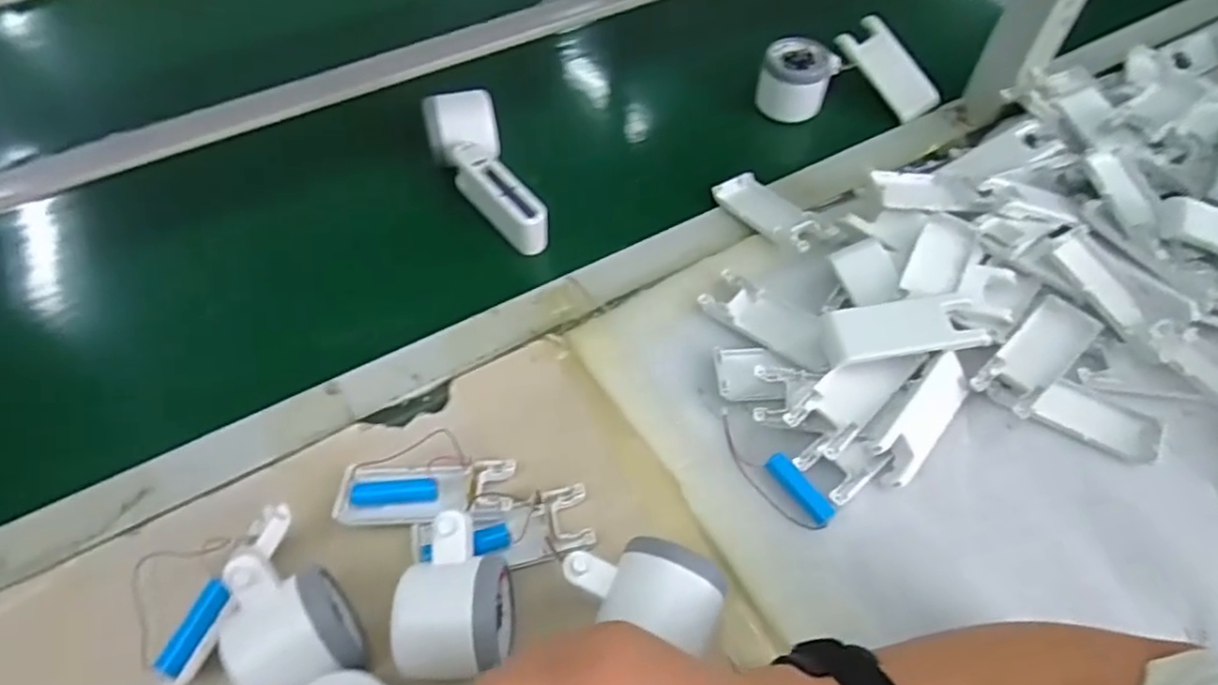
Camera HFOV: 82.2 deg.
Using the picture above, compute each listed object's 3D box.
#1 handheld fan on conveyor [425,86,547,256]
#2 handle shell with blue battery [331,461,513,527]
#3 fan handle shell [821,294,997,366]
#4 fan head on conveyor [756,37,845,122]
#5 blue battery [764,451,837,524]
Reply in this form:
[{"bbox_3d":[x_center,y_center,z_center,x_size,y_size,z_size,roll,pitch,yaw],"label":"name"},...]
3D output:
[{"bbox_3d":[-0.100,-0.133,0.560,0.057,0.067,0.139,-20,58,-14],"label":"handheld fan on conveyor"},{"bbox_3d":[-0.113,0.091,0.433,0.104,0.013,0.037,-5,55,-3],"label":"handle shell with blue battery"},{"bbox_3d":[0.194,-0.007,0.459,0.098,0.021,0.038,-2,55,-2],"label":"fan handle shell"},{"bbox_3d":[0.171,-0.240,0.630,0.063,0.050,0.065,16,57,11],"label":"fan head on conveyor"},{"bbox_3d":[0.119,0.090,0.434,0.014,0.014,0.050,-29,60,-19],"label":"blue battery"}]

